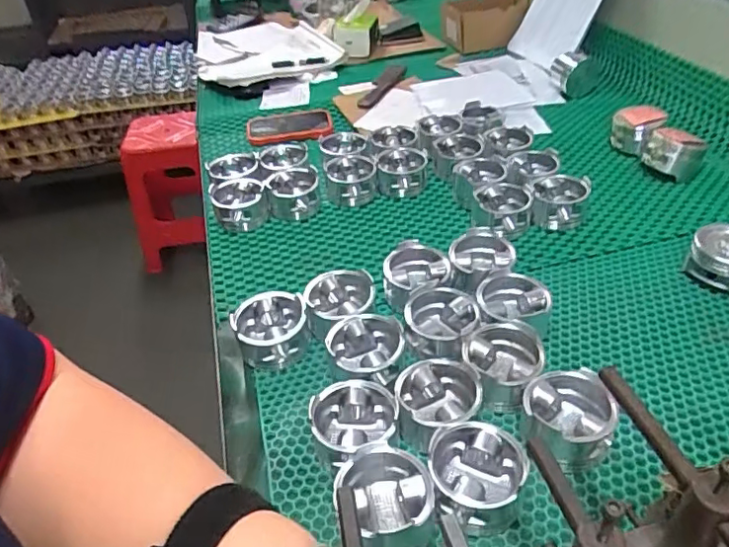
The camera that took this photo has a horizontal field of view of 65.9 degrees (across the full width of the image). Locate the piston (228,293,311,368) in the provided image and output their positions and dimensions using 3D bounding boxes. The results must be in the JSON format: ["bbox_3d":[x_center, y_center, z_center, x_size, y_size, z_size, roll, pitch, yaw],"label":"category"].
[{"bbox_3d":[-0.102,0.062,0.621,0.079,0.054,0.076,-14,40,-12],"label":"piston"}]

